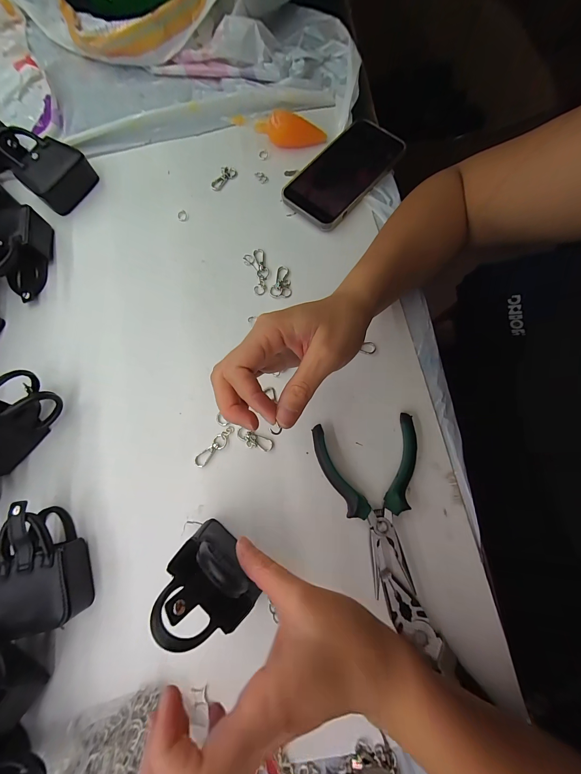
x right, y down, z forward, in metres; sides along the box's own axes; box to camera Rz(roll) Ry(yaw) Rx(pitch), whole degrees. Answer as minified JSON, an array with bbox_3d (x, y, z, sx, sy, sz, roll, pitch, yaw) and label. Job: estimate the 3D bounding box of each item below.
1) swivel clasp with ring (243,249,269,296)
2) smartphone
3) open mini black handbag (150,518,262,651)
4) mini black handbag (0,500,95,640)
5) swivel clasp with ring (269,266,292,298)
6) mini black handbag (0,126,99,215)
[{"bbox_3d":[-0.038,-0.137,0.344,0.026,0.009,0.057,-17,76,-3],"label":"swivel clasp with ring"},{"bbox_3d":[0.066,-0.268,0.361,0.083,0.013,0.162,39,80,10],"label":"smartphone"},{"bbox_3d":[-0.061,0.149,0.226,0.063,0.096,0.051,33,79,9],"label":"open mini black handbag"},{"bbox_3d":[-0.233,0.162,0.265,0.071,0.044,0.107,-20,76,-3],"label":"mini black handbag"},{"bbox_3d":[-0.013,-0.123,0.339,0.025,0.006,0.039,-5,76,0],"label":"swivel clasp with ring"},{"bbox_3d":[-0.316,-0.287,0.375,0.093,0.043,0.076,39,80,10],"label":"mini black handbag"}]

